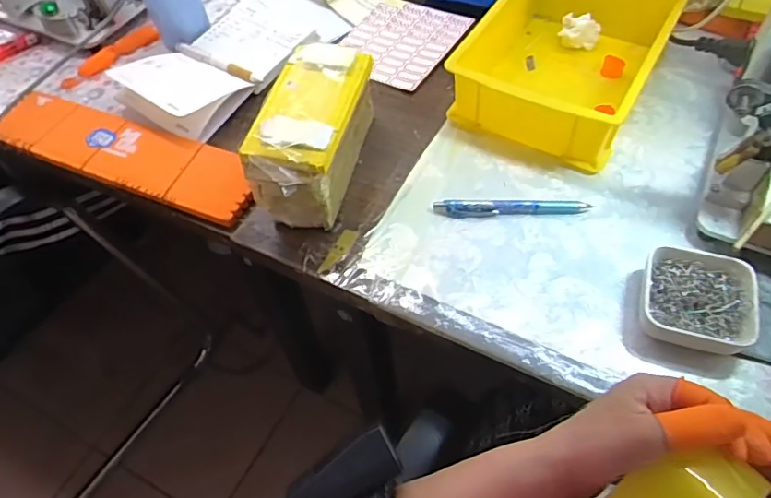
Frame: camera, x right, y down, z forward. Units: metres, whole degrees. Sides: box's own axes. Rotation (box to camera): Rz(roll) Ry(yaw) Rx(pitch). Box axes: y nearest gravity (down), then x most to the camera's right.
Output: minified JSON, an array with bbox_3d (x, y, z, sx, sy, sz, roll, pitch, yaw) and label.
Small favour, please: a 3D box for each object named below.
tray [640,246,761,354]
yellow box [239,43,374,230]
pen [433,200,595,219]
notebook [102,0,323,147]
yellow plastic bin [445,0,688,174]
[{"bbox_3d":[0.248,0.042,0.444,0.079,0.032,0.081,11,57,12],"label":"tray"},{"bbox_3d":[-0.069,-0.109,0.537,0.082,0.090,0.169,10,57,12],"label":"yellow box"},{"bbox_3d":[0.118,-0.040,0.524,0.142,0.011,0.017,-1,55,4],"label":"pen"},{"bbox_3d":[-0.197,-0.237,0.668,0.135,0.045,0.237,25,61,20],"label":"notebook"},{"bbox_3d":[0.188,-0.203,0.589,0.176,0.082,0.217,25,61,20],"label":"yellow plastic bin"}]

